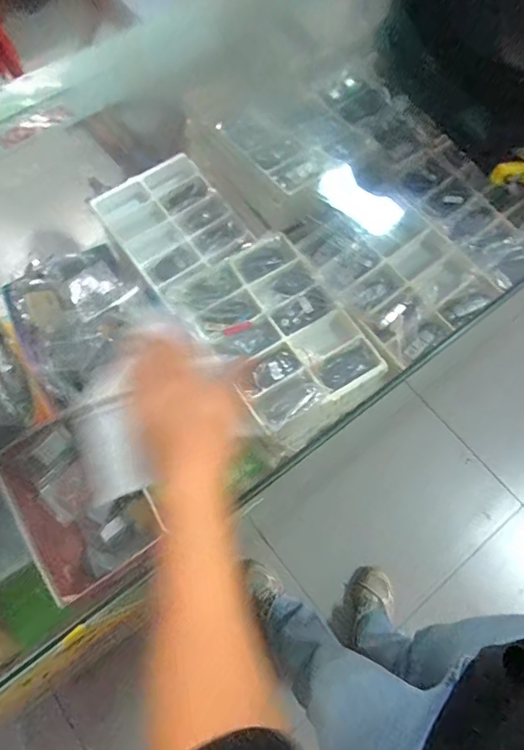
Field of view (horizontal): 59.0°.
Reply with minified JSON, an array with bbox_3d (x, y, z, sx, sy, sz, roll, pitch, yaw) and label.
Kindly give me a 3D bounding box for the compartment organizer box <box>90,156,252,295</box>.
[{"bbox_3d":[-0.137,-0.236,0.714,0.170,0.028,0.199,-33,73,-12],"label":"compartment organizer box"}]

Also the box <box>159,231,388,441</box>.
[{"bbox_3d":[0.016,-0.058,0.590,0.183,0.041,0.244,-33,73,-13],"label":"box"}]

